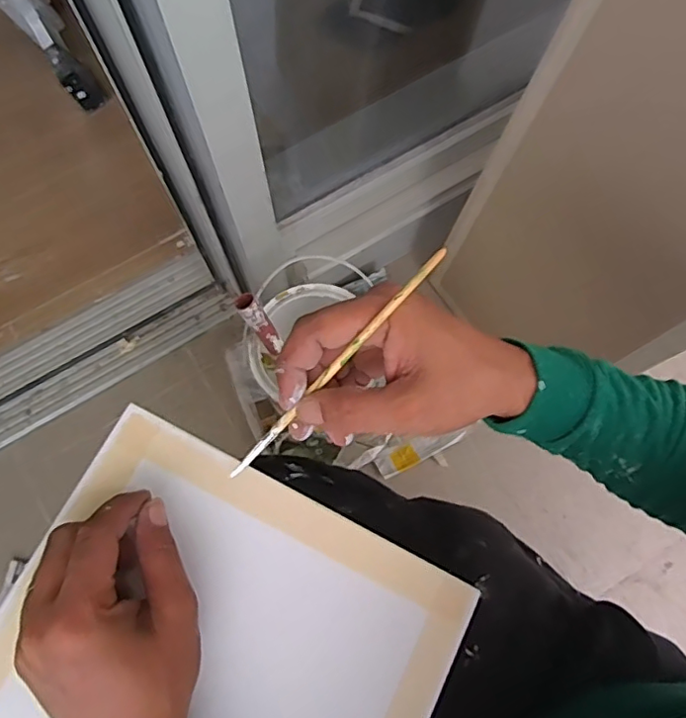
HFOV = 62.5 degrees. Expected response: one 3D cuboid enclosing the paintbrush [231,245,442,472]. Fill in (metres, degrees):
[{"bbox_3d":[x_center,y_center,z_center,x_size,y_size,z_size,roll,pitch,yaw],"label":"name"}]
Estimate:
[{"bbox_3d":[-0.008,0.008,0.302,0.006,0.004,0.175,47,112,8],"label":"paintbrush"}]

